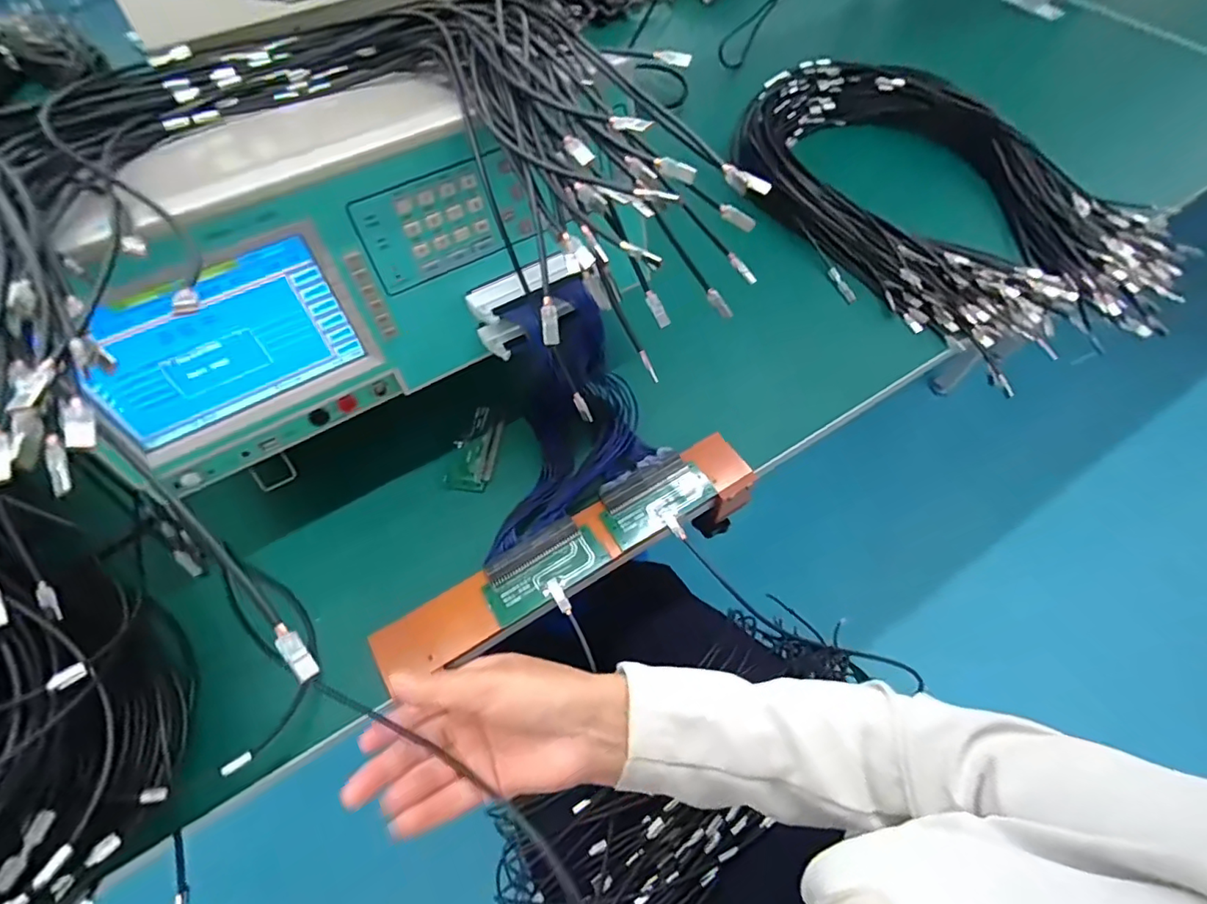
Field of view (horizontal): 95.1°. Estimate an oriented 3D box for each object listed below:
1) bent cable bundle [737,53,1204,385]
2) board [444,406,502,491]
[{"bbox_3d":[0.375,-0.301,0.632,0.311,0.059,0.491,-32,64,-17],"label":"bent cable bundle"},{"bbox_3d":[-0.118,-0.003,0.509,0.039,0.007,0.085,6,60,4],"label":"board"}]

